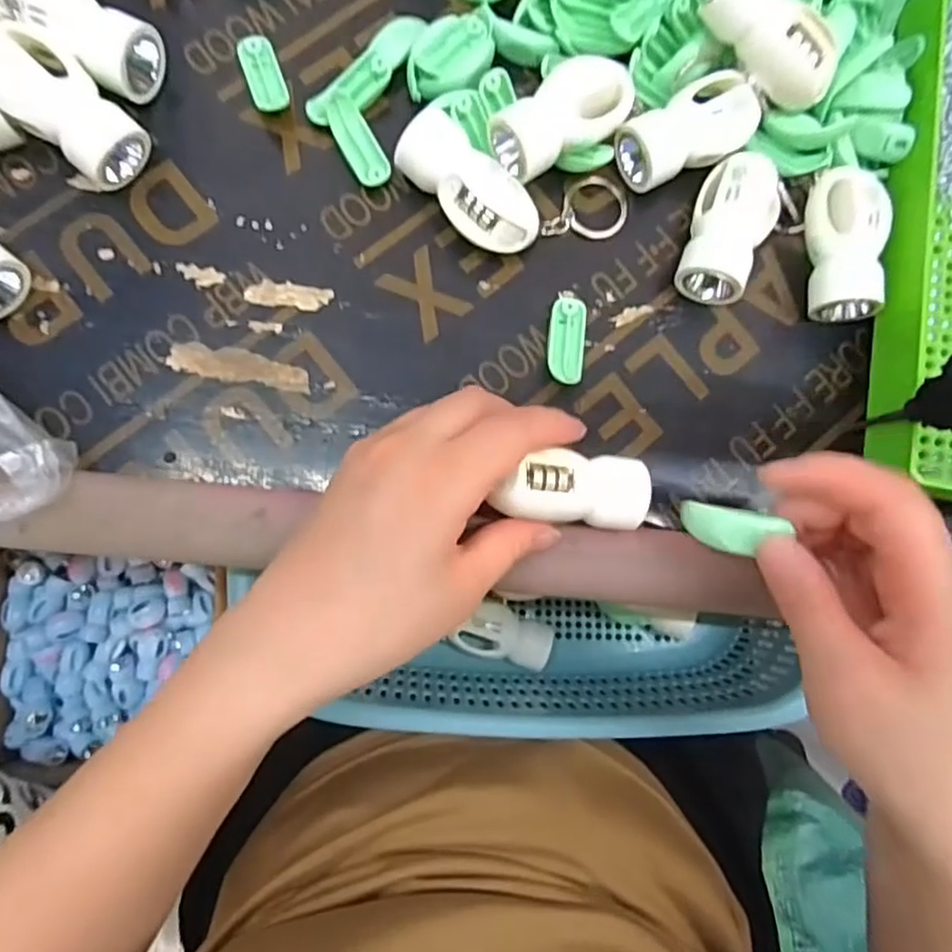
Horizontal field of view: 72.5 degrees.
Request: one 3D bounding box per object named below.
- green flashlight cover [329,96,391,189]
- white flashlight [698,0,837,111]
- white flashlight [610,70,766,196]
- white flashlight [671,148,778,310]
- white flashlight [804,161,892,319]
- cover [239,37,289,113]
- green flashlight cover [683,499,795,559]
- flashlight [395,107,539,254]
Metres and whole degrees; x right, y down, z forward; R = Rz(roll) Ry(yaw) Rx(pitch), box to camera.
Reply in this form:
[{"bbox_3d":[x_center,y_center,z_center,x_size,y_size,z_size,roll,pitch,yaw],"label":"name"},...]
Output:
[{"bbox_3d":[-0.052,-0.148,0.291,0.015,0.010,0.041,-28,87,-7],"label":"green flashlight cover"},{"bbox_3d":[0.129,-0.189,0.279,0.064,0.021,0.025,38,82,-15],"label":"white flashlight"},{"bbox_3d":[0.095,-0.154,0.295,0.059,0.029,0.035,-33,87,-7],"label":"white flashlight"},{"bbox_3d":[0.112,-0.109,0.293,0.034,0.028,0.064,24,83,-2],"label":"white flashlight"},{"bbox_3d":[0.166,-0.104,0.294,0.026,0.032,0.065,-3,84,-5],"label":"white flashlight"},{"bbox_3d":[-0.095,-0.179,0.292,0.015,0.008,0.036,-19,86,-6],"label":"cover"},{"bbox_3d":[0.095,0.020,0.245,0.039,0.004,0.017,11,80,41],"label":"green flashlight cover"},{"bbox_3d":[-0.004,-0.124,0.284,0.068,0.029,0.029,45,82,1],"label":"flashlight"}]

